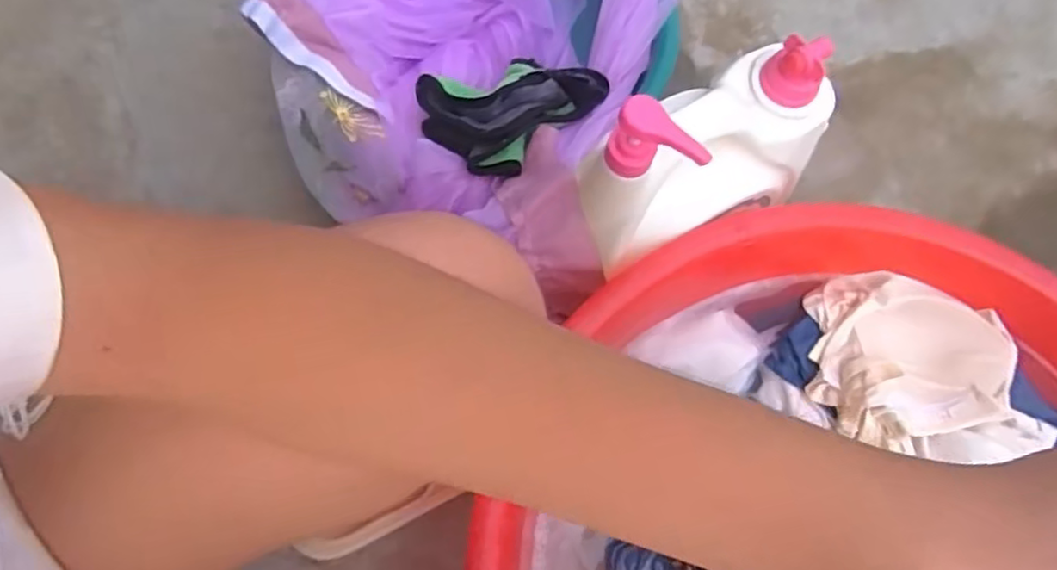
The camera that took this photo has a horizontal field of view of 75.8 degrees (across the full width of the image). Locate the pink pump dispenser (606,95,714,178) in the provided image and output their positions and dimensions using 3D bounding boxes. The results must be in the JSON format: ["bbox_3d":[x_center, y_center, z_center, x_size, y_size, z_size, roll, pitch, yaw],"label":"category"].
[{"bbox_3d":[0.085,-0.088,0.454,0.062,0.053,0.029,37,79,13],"label":"pink pump dispenser"}]

